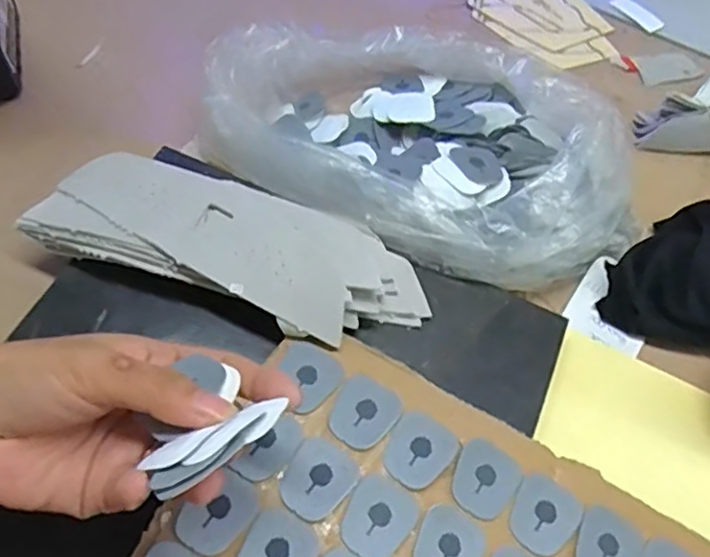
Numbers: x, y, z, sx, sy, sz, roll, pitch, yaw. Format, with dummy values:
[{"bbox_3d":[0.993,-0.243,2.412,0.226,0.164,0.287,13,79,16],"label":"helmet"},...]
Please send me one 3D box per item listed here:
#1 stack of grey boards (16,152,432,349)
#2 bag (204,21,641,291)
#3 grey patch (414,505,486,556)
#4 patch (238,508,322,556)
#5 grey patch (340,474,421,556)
[{"bbox_3d":[-0.077,-0.017,0.386,0.246,0.036,0.076,16,60,5],"label":"stack of grey boards"},{"bbox_3d":[0.047,-0.100,0.451,0.313,0.062,0.188,19,60,7],"label":"bag"},{"bbox_3d":[0.046,0.136,0.317,0.032,0.005,0.039,29,62,12],"label":"grey patch"},{"bbox_3d":[-0.037,0.132,0.302,0.032,0.004,0.038,29,62,12],"label":"patch"},{"bbox_3d":[0.012,0.121,0.318,0.033,0.004,0.038,28,62,12],"label":"grey patch"}]

